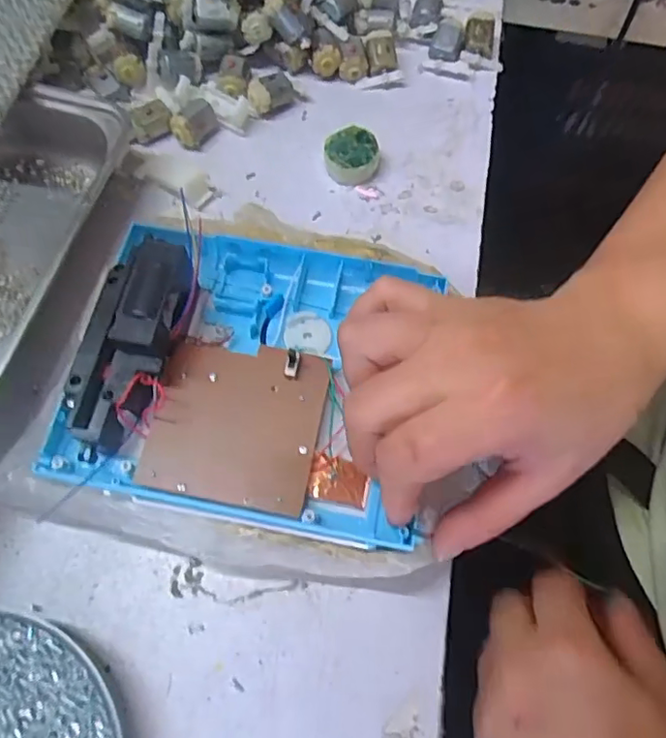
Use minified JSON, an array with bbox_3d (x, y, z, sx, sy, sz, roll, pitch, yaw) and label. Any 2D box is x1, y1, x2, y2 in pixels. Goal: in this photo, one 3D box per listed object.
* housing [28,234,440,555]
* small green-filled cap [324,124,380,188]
[{"bbox_3d":[-0.034,0.001,0.254,0.159,0.041,0.140,10,69,1],"label":"housing"},{"bbox_3d":[0.011,-0.131,0.350,0.029,0.018,0.030,1,69,-2],"label":"small green-filled cap"}]

